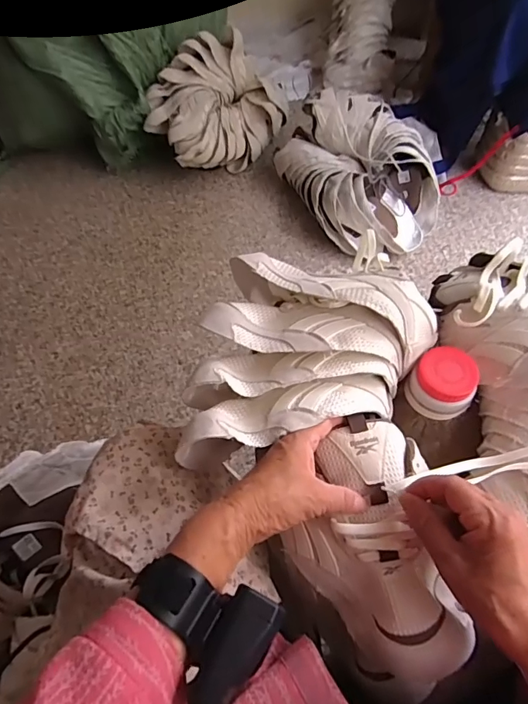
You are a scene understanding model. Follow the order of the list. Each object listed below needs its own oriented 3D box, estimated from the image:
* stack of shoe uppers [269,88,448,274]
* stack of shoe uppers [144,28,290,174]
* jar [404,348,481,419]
[{"bbox_3d":[0.237,-0.441,1.102,0.303,0.207,0.407,-30,60,-16],"label":"stack of shoe uppers"},{"bbox_3d":[-0.107,-0.662,1.233,0.403,0.251,0.249,-37,63,-20],"label":"stack of shoe uppers"},{"bbox_3d":[0.182,0.032,0.453,0.062,0.048,0.062,-1,56,2],"label":"jar"}]

